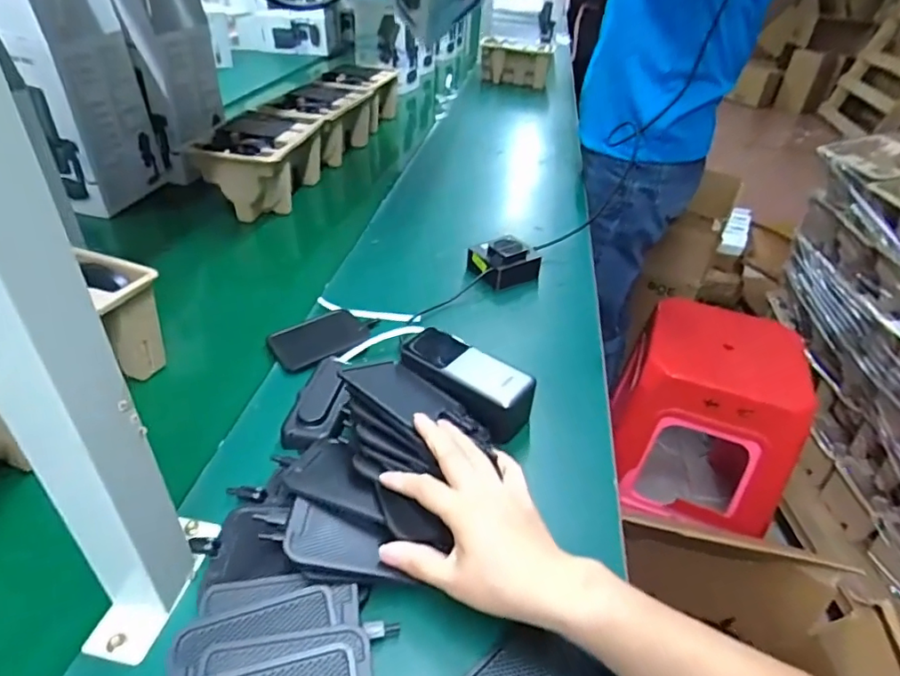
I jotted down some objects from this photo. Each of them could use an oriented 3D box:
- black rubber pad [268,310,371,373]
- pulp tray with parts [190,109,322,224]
[{"bbox_3d":[-0.144,-0.001,0.597,0.101,0.007,0.075,-25,45,-30],"label":"black rubber pad"},{"bbox_3d":[-0.295,-0.284,0.880,0.135,0.102,0.226,3,38,1],"label":"pulp tray with parts"}]

